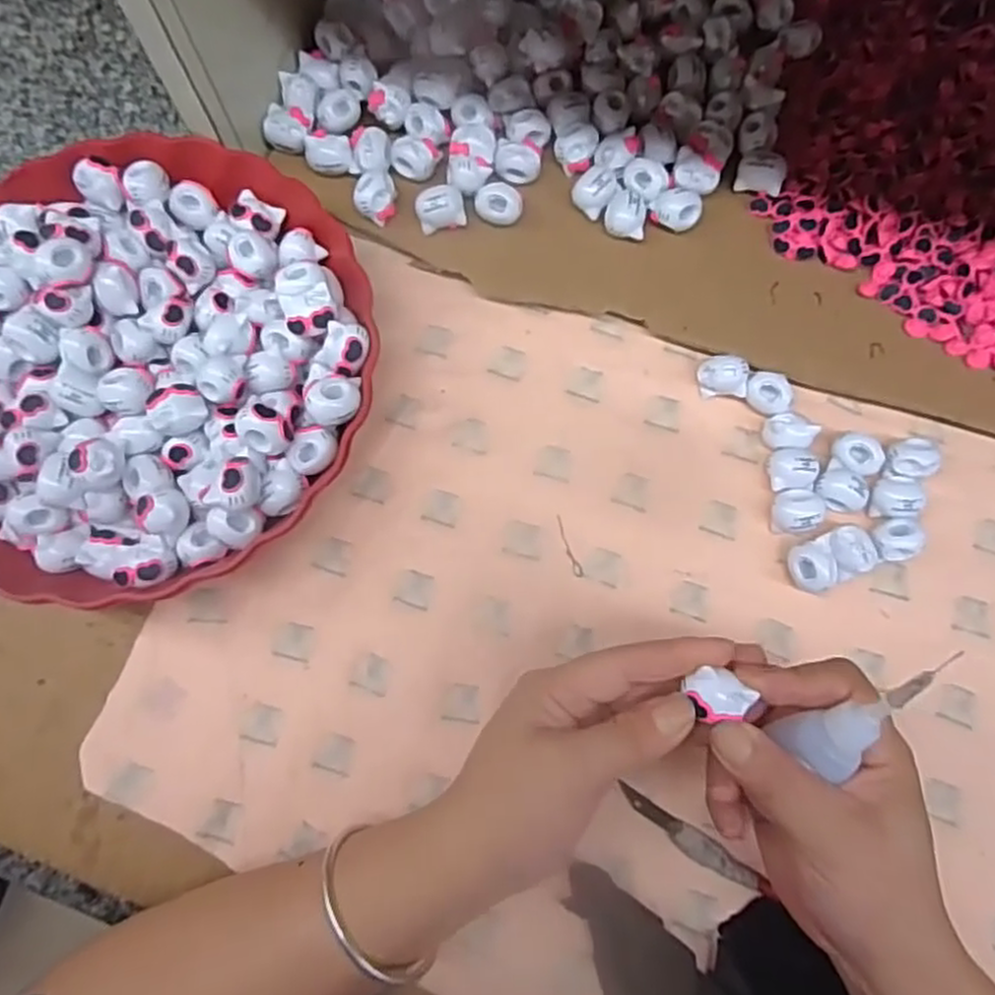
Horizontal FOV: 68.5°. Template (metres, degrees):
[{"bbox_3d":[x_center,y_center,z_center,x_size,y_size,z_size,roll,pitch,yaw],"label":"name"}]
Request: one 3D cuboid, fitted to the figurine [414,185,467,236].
[{"bbox_3d":[-0.031,-0.157,0.400,0.025,0.018,0.018,-13,74,-4],"label":"figurine"}]

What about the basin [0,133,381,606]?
[{"bbox_3d":[-0.182,-0.067,0.373,0.235,0.071,0.235,0,74,0],"label":"basin"}]

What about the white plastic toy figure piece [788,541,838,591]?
[{"bbox_3d":[0.155,0.034,0.359,0.021,0.018,0.025,-17,75,-5],"label":"white plastic toy figure piece"}]

